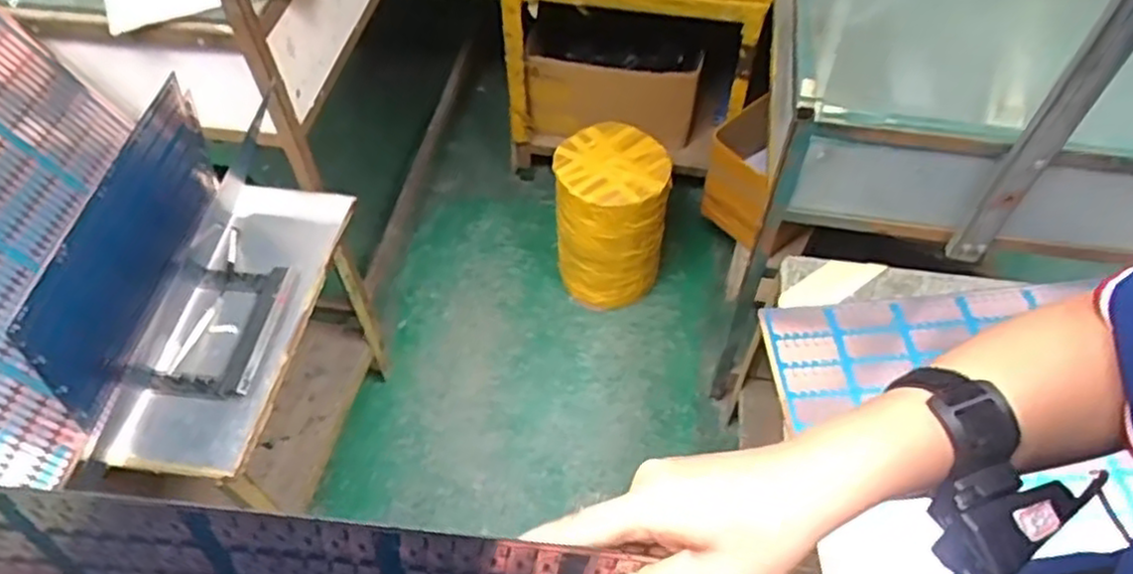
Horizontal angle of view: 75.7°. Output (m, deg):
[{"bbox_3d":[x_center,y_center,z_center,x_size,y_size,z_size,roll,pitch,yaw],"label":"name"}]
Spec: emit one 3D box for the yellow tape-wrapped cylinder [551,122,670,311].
[{"bbox_3d":[0.090,-0.134,1.534,0.213,0.349,0.220,-1,55,1],"label":"yellow tape-wrapped cylinder"}]

